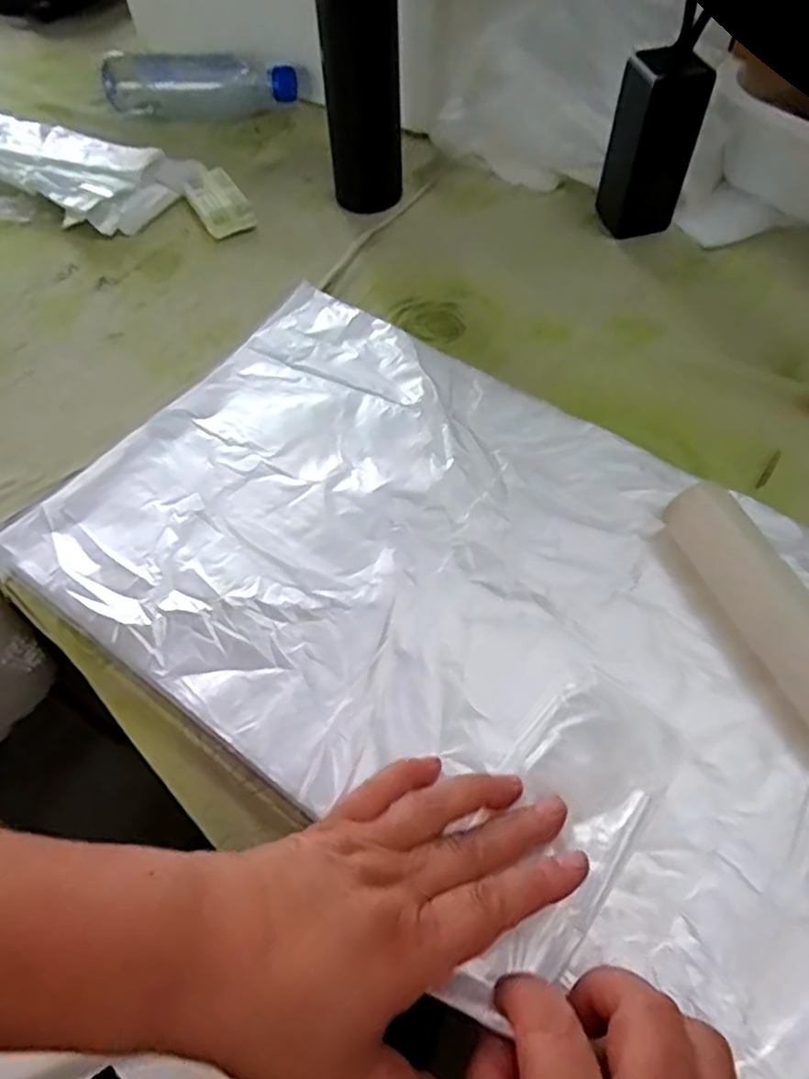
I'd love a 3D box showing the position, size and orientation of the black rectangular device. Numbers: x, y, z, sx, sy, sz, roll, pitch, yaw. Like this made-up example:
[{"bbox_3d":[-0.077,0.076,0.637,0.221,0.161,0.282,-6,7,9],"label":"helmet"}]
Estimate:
[{"bbox_3d":[0.202,-0.328,0.575,0.053,0.135,0.051,-18,56,-10],"label":"black rectangular device"}]

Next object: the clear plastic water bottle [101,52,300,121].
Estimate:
[{"bbox_3d":[-0.223,-0.510,0.783,0.216,0.049,0.060,3,55,4],"label":"clear plastic water bottle"}]

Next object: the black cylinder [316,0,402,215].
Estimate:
[{"bbox_3d":[-0.039,-0.391,0.581,0.052,0.222,0.054,29,61,20],"label":"black cylinder"}]

